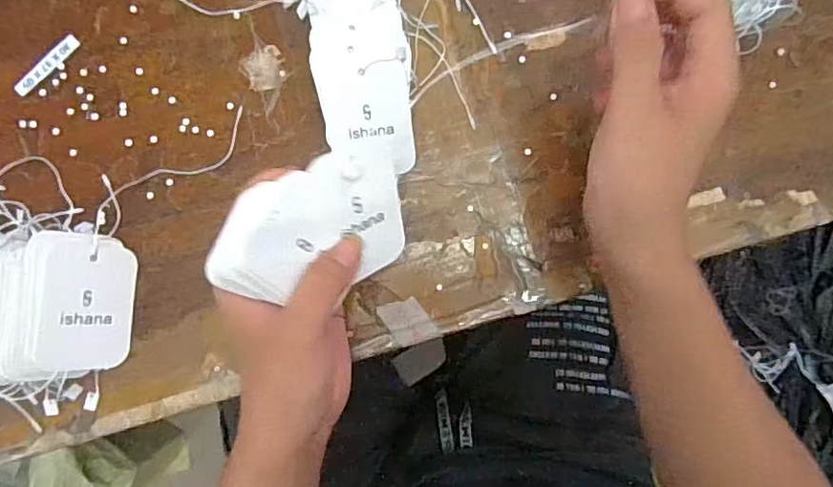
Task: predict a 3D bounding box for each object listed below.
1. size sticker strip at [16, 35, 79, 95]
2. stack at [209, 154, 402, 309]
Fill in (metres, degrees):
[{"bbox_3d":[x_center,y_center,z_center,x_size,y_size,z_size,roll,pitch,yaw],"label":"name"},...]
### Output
[{"bbox_3d":[-0.227,-0.110,0.345,0.008,0.004,0.047,45,82,-11],"label":"size sticker strip"},{"bbox_3d":[-0.049,-0.005,0.269,0.090,0.058,0.054,-25,88,-4],"label":"stack"}]

